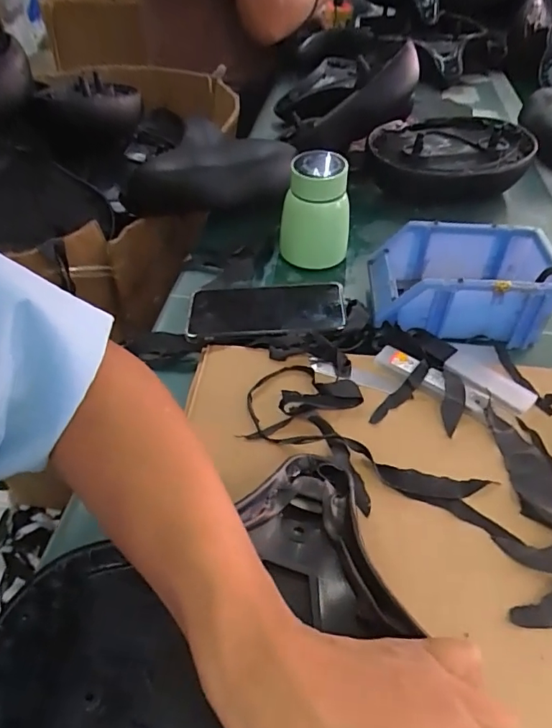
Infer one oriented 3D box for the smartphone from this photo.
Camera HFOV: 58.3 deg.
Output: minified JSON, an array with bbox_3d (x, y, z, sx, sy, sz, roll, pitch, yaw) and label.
[{"bbox_3d":[-0.011,-0.059,0.519,0.160,0.015,0.081,0,46,-1],"label":"smartphone"}]

